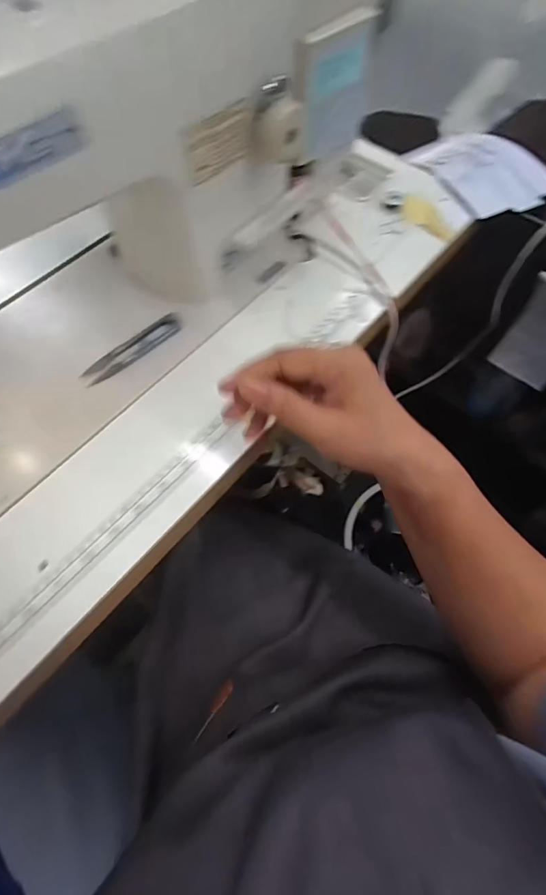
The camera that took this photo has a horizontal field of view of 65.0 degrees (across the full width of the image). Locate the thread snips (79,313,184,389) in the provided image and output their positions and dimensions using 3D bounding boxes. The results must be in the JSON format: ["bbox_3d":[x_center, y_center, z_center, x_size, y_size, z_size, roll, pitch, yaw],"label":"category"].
[{"bbox_3d":[-0.131,-0.093,0.405,0.104,0.015,0.019,-38,70,-17],"label":"thread snips"}]

